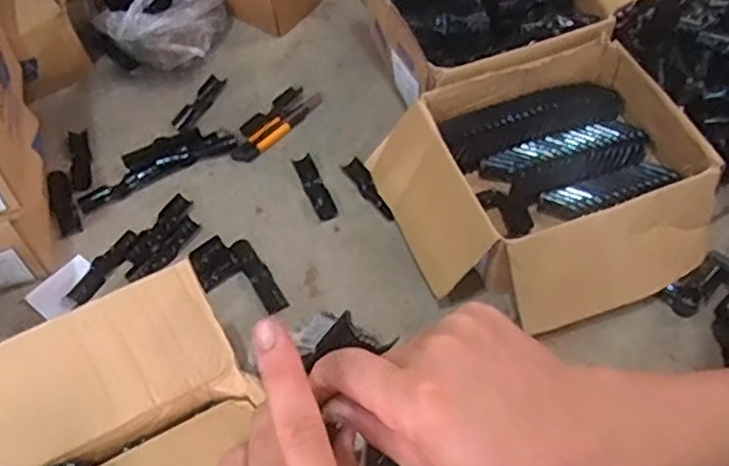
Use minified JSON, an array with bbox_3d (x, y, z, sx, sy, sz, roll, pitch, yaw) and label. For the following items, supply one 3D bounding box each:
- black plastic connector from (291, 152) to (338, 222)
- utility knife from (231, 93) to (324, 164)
[{"bbox_3d":[-0.074,-0.069,1.040,0.030,0.015,0.120,-22,55,-11],"label":"black plastic connector"},{"bbox_3d":[-0.138,-0.174,1.119,0.044,0.019,0.179,33,62,25],"label":"utility knife"}]

